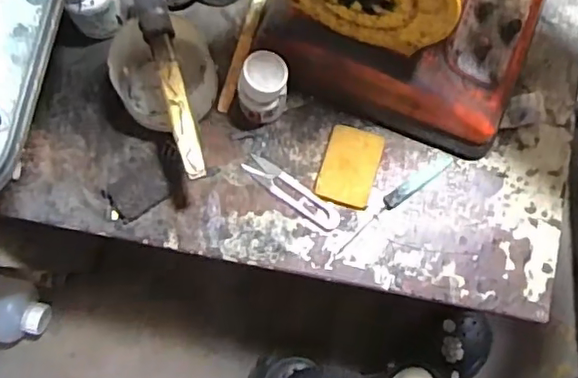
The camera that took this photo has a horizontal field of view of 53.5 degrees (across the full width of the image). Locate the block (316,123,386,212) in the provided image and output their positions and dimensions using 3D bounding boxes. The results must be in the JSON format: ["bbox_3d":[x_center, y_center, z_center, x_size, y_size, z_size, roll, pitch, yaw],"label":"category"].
[{"bbox_3d":[0.057,-0.021,0.530,0.051,0.005,0.071,16,82,1],"label":"block"}]

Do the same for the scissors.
[{"bbox_3d":[0.003,0.003,0.529,0.100,0.005,0.022,35,82,3],"label":"scissors"}]

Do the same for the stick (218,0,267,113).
[{"bbox_3d":[-0.039,-0.148,0.546,0.016,0.014,0.153,17,82,1],"label":"stick"}]

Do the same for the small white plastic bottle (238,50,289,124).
[{"bbox_3d":[-0.022,-0.087,0.500,0.039,0.078,0.038,10,82,0],"label":"small white plastic bottle"}]

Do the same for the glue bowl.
[{"bbox_3d":[-0.112,-0.105,0.510,0.086,0.069,0.093,0,82,-2],"label":"glue bowl"}]

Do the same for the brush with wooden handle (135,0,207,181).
[{"bbox_3d":[-0.100,-0.100,0.470,0.025,0.012,0.188,-15,83,-4],"label":"brush with wooden handle"}]

